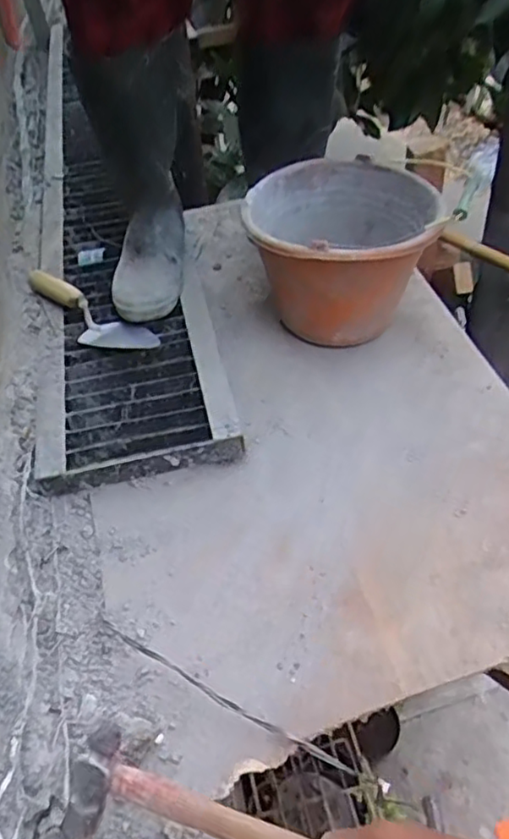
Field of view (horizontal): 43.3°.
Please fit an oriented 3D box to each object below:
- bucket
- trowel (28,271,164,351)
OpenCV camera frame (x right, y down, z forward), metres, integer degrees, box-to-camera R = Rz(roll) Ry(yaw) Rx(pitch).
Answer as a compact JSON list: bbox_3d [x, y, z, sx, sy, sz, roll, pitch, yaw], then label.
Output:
[{"bbox_3d":[0.130,-0.261,0.997,0.270,0.202,0.266,-3,45,3],"label":"bucket"},{"bbox_3d":[-0.267,-0.164,0.998,0.308,0.044,0.079,25,52,27],"label":"trowel"}]

